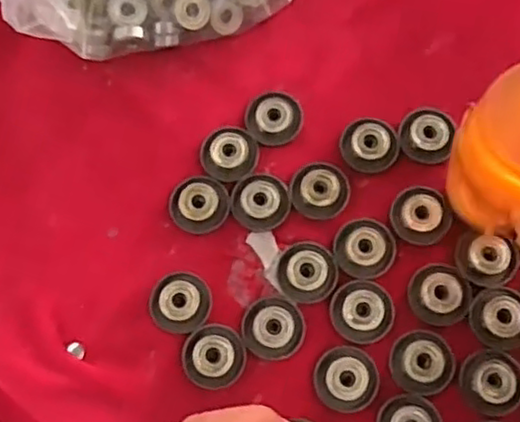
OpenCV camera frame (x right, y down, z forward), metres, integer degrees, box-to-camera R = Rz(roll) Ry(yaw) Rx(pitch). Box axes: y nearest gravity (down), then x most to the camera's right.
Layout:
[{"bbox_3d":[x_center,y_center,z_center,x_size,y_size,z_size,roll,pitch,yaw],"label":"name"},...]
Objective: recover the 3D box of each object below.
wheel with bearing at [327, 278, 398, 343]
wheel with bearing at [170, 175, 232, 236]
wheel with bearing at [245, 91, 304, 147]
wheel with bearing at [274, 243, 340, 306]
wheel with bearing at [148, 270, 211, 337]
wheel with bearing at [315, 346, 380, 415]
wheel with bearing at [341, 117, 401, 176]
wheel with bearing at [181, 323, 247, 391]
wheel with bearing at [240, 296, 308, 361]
[{"bbox_3d":[0.055,0.053,0.369,0.033,0.009,0.034,0,75,1],"label":"wheel with bearing"},{"bbox_3d":[-0.034,-0.004,0.390,0.032,0.012,0.033,0,75,1],"label":"wheel with bearing"},{"bbox_3d":[0.008,-0.052,0.385,0.030,0.007,0.031,0,75,1],"label":"wheel with bearing"},{"bbox_3d":[0.026,0.033,0.375,0.032,0.010,0.031,0,75,1],"label":"wheel with bearing"},{"bbox_3d":[-0.043,0.049,0.374,0.033,0.012,0.032,0,75,1],"label":"wheel with bearing"},{"bbox_3d":[0.045,0.087,0.359,0.032,0.008,0.033,15,76,5],"label":"wheel with bearing"},{"bbox_3d":[0.062,-0.037,0.392,0.032,0.010,0.029,11,76,4],"label":"wheel with bearing"},{"bbox_3d":[-0.025,0.077,0.365,0.033,0.007,0.033,0,75,1],"label":"wheel with bearing"},{"bbox_3d":[0.007,0.062,0.368,0.033,0.009,0.034,0,75,1],"label":"wheel with bearing"}]

